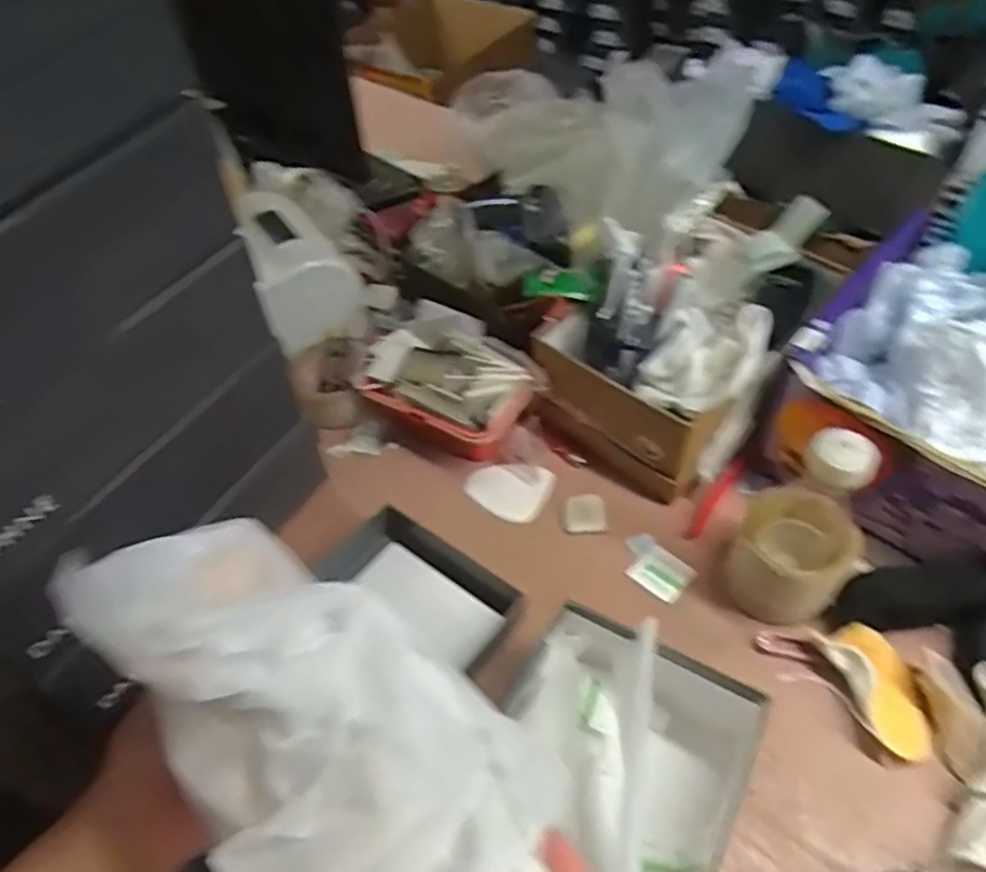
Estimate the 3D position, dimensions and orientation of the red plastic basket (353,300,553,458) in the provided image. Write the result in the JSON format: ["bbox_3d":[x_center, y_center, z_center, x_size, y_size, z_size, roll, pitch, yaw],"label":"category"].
[{"bbox_3d":[-0.044,-0.058,0.735,0.177,0.075,0.116,25,56,23],"label":"red plastic basket"}]

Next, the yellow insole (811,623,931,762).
[{"bbox_3d":[0.293,0.189,0.544,0.050,0.015,0.101,-10,50,-5],"label":"yellow insole"}]

